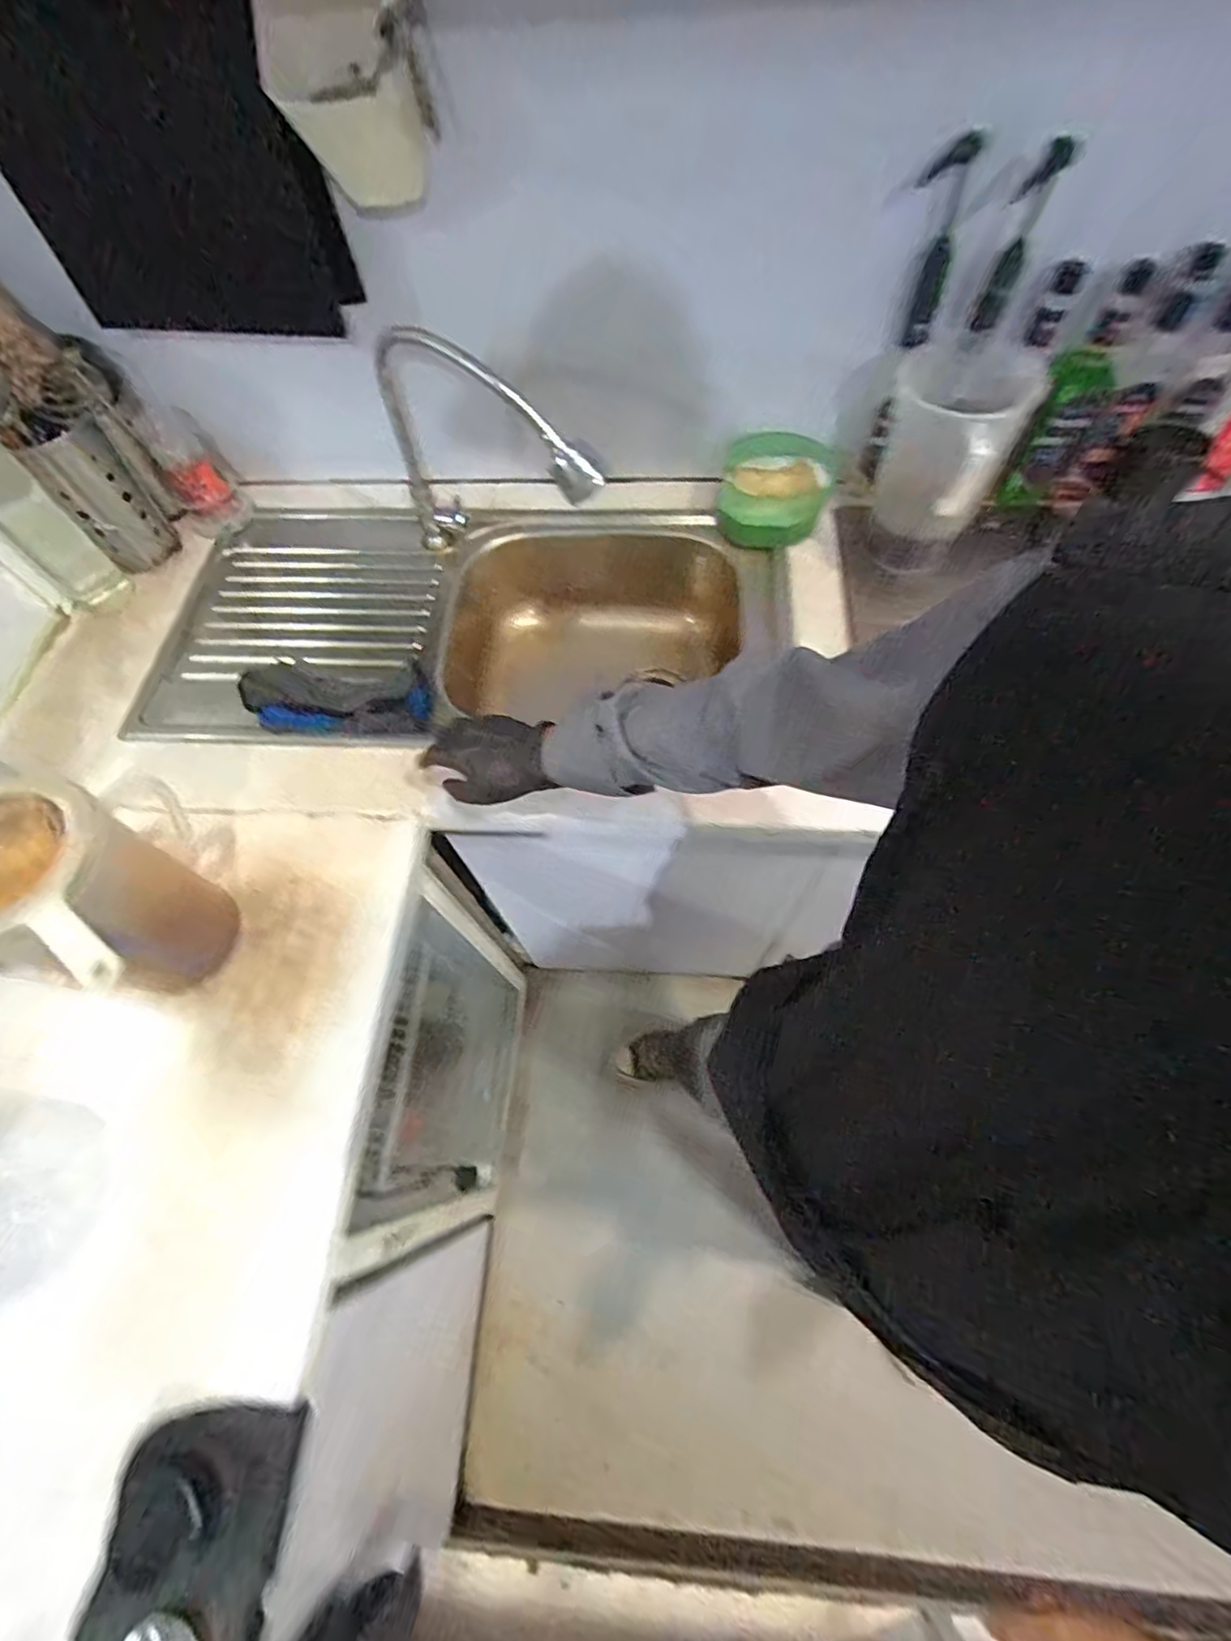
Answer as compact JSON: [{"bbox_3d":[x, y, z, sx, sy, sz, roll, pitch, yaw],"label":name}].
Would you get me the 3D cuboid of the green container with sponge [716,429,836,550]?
[{"bbox_3d":[0.230,-0.468,0.893,0.161,0.081,0.160,13,64,10],"label":"green container with sponge"}]

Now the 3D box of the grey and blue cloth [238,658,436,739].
[{"bbox_3d":[-0.362,-0.157,0.795,0.246,0.020,0.117,-3,63,2],"label":"grey and blue cloth"}]

